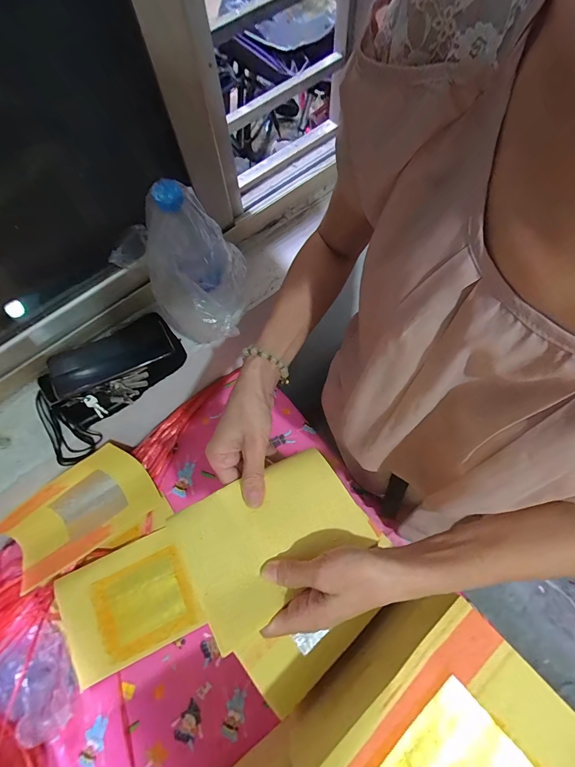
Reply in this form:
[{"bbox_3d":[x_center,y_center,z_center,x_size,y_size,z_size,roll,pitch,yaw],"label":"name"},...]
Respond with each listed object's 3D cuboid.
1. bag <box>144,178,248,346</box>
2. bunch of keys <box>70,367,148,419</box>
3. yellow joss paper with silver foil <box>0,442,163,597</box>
[{"bbox_3d":[-0.118,-0.148,0.457,0.102,0.189,0.137,0,69,2],"label":"bag"},{"bbox_3d":[-0.253,0.013,0.515,0.101,0.030,0.040,-37,72,-12],"label":"bunch of keys"},{"bbox_3d":[-0.343,0.215,0.574,0.235,0.057,0.128,-33,72,-10],"label":"yellow joss paper with silver foil"}]

